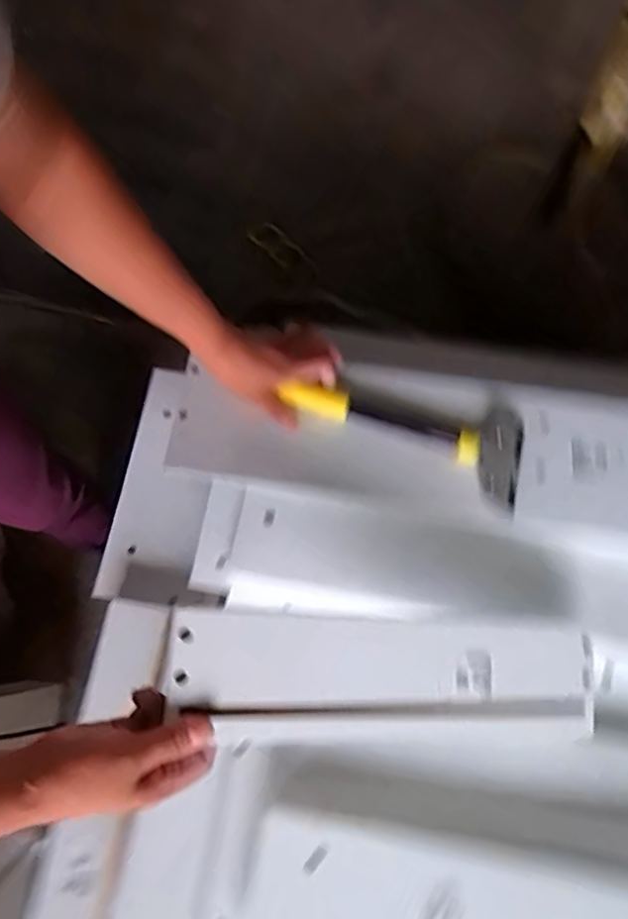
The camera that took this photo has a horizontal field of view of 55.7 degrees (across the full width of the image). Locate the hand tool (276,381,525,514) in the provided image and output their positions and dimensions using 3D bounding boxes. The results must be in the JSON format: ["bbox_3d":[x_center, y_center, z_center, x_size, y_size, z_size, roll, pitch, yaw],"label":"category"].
[{"bbox_3d":[0.097,-0.036,0.629,0.260,0.026,0.086,21,75,7],"label":"hand tool"}]

